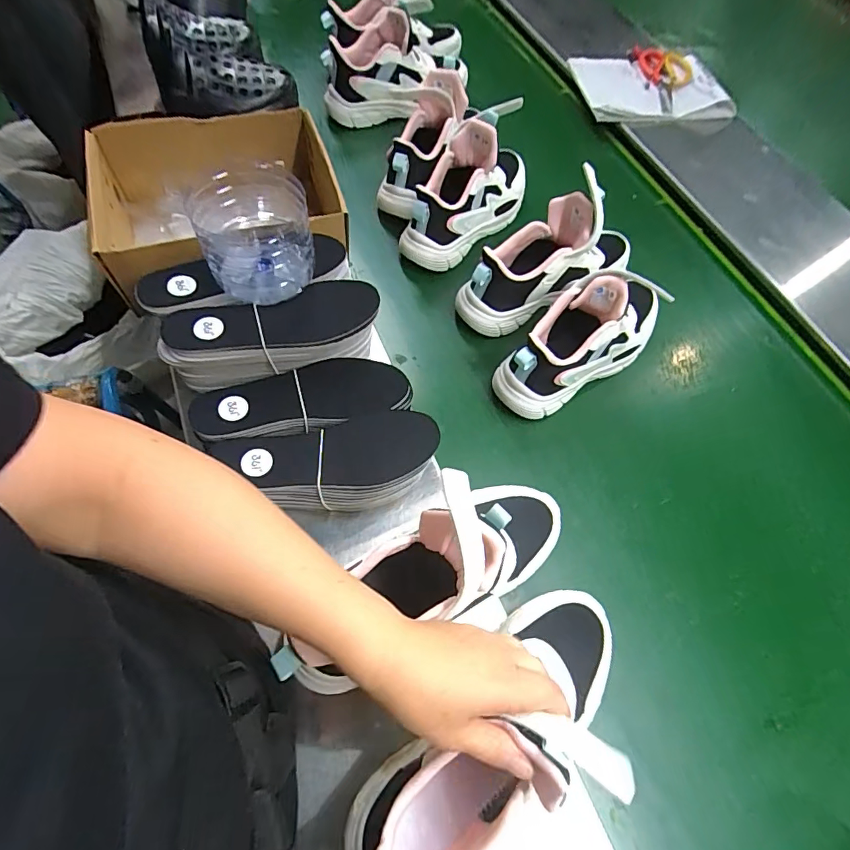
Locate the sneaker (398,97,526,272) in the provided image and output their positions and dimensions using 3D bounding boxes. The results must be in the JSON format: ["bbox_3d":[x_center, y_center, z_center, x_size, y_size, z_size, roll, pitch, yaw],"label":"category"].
[{"bbox_3d":[0.068,-0.346,0.668,0.090,0.151,0.246,33,65,14],"label":"sneaker"}]

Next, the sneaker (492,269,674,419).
[{"bbox_3d":[0.202,-0.116,0.568,0.254,0.123,0.082,-31,67,-18],"label":"sneaker"}]

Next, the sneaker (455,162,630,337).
[{"bbox_3d":[0.171,-0.227,0.602,0.255,0.161,0.085,-31,67,-18],"label":"sneaker"}]

